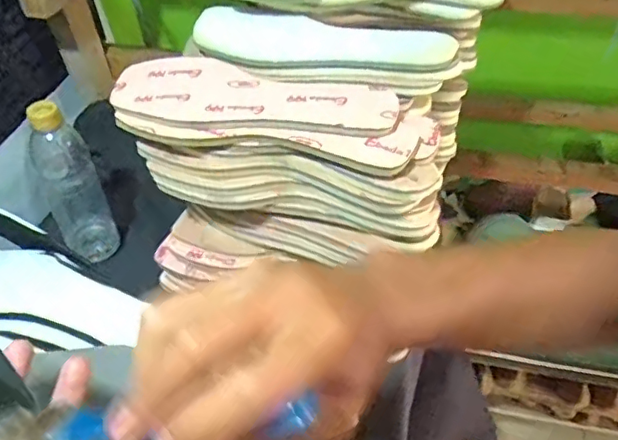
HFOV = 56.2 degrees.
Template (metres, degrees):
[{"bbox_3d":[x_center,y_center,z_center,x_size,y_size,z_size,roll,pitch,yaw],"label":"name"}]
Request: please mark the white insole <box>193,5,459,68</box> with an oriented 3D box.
[{"bbox_3d":[0.009,-0.165,0.573,0.259,0.069,0.032,13,59,19],"label":"white insole"}]

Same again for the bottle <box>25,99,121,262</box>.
[{"bbox_3d":[-0.254,-0.038,0.618,0.057,0.201,0.055,-26,48,-21],"label":"bottle"}]

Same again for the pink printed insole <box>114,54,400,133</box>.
[{"bbox_3d":[-0.048,-0.102,0.470,0.235,0.012,0.086,7,45,10],"label":"pink printed insole"}]

